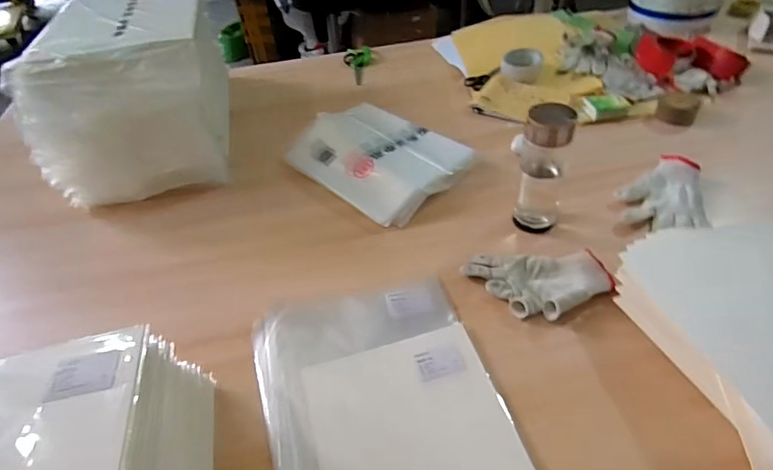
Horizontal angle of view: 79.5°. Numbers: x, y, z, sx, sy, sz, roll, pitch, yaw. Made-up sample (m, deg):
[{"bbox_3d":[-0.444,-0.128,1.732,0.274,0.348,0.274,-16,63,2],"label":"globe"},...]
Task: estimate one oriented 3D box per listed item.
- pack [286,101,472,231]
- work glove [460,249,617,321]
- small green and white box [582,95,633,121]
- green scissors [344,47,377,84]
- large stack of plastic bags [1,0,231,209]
[{"bbox_3d":[-0.024,-0.148,0.852,0.321,0.034,0.224,33,56,32],"label":"pack"},{"bbox_3d":[0.201,0.064,0.618,0.184,0.028,0.098,3,45,8],"label":"work glove"},{"bbox_3d":[0.424,-0.250,0.898,0.083,0.027,0.046,-5,44,0],"label":"small green and white box"},{"bbox_3d":[-0.062,-0.428,1.163,0.080,0.017,0.172,-8,44,-2],"label":"green scissors"},{"bbox_3d":[-0.461,-0.283,0.885,0.287,0.245,0.393,-11,45,-6],"label":"large stack of plastic bags"}]

